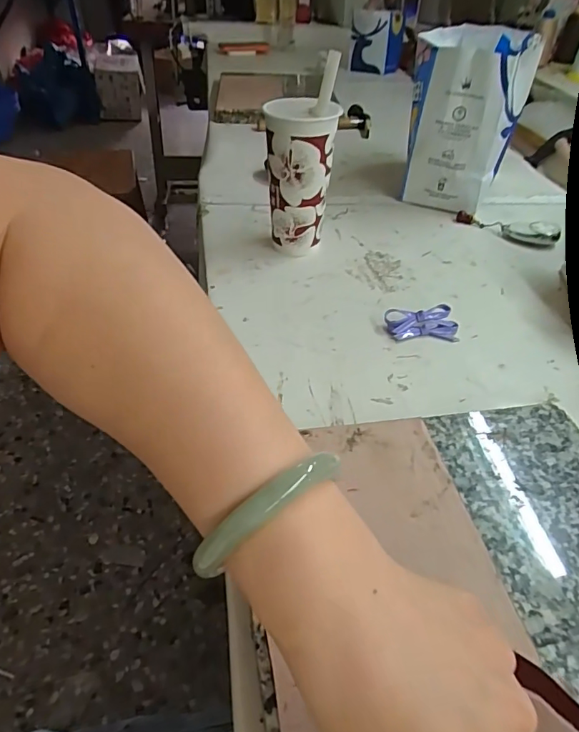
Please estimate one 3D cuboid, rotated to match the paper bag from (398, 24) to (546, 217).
[{"bbox_3d":[0.256,-0.362,0.746,0.153,0.210,0.179,20,44,19],"label":"paper bag"}]

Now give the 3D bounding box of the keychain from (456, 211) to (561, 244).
[{"bbox_3d":[0.308,-0.199,0.707,0.137,0.025,0.033,27,47,25],"label":"keychain"}]

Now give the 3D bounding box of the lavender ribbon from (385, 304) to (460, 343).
[{"bbox_3d":[0.141,-0.044,0.528,0.074,0.019,0.038,-1,41,-4],"label":"lavender ribbon"}]

